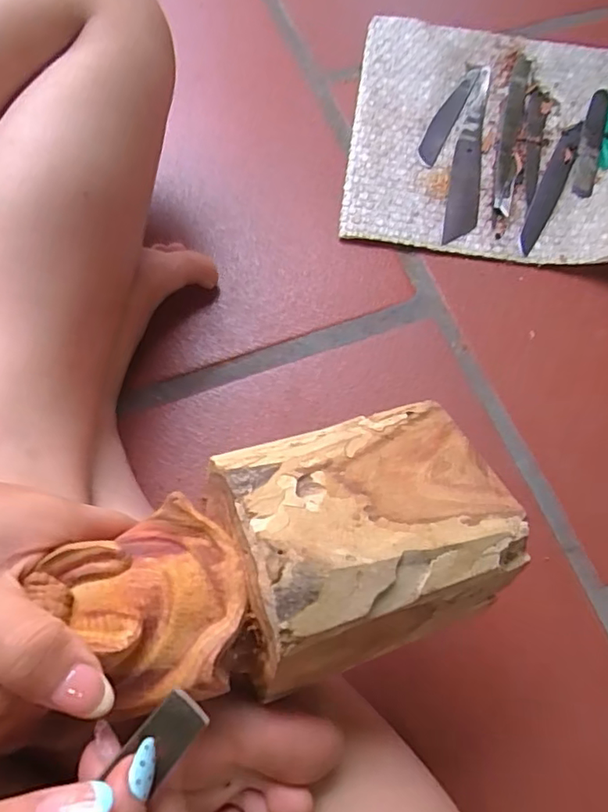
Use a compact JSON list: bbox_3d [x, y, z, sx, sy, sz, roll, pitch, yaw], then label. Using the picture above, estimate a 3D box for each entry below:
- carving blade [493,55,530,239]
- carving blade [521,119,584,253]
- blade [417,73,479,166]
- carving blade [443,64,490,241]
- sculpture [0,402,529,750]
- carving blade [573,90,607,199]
[{"bbox_3d":[0.199,-0.259,0.537,0.020,0.006,0.245,14,63,6],"label":"carving blade"},{"bbox_3d":[0.231,-0.208,0.514,0.021,0.004,0.177,27,70,8],"label":"carving blade"},{"bbox_3d":[0.140,-0.284,0.546,0.021,0.005,0.150,20,61,13],"label":"blade"},{"bbox_3d":[0.156,-0.245,0.528,0.027,0.005,0.229,13,64,1],"label":"carving blade"},{"bbox_3d":[-0.054,0.061,0.182,0.298,0.063,0.090,-10,69,-23],"label":"sculpture"},{"bbox_3d":[0.283,-0.261,0.547,0.020,0.005,0.154,21,64,5],"label":"carving blade"}]

